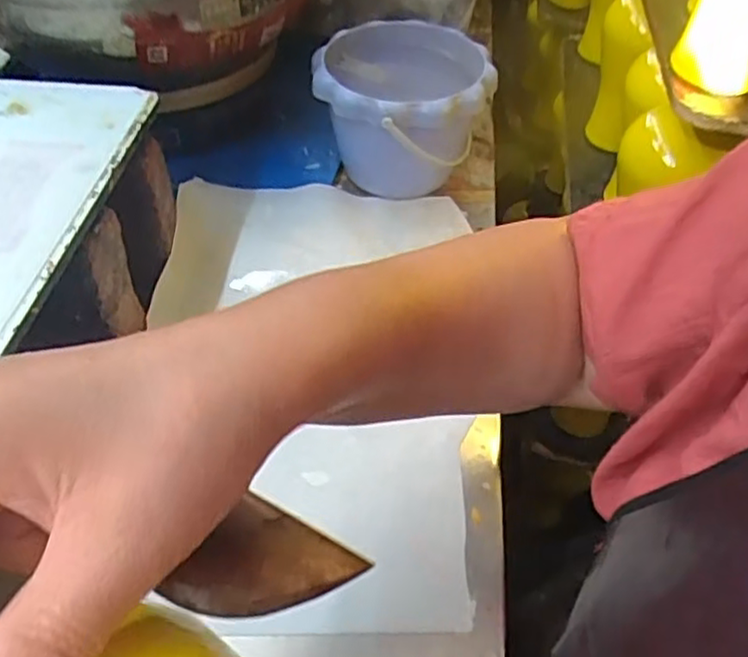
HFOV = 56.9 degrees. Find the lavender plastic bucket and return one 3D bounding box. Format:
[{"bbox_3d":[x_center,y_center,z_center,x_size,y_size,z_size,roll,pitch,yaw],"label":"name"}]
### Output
[{"bbox_3d":[0.027,-0.198,0.656,0.158,0.117,0.157,3,47,-3],"label":"lavender plastic bucket"}]

